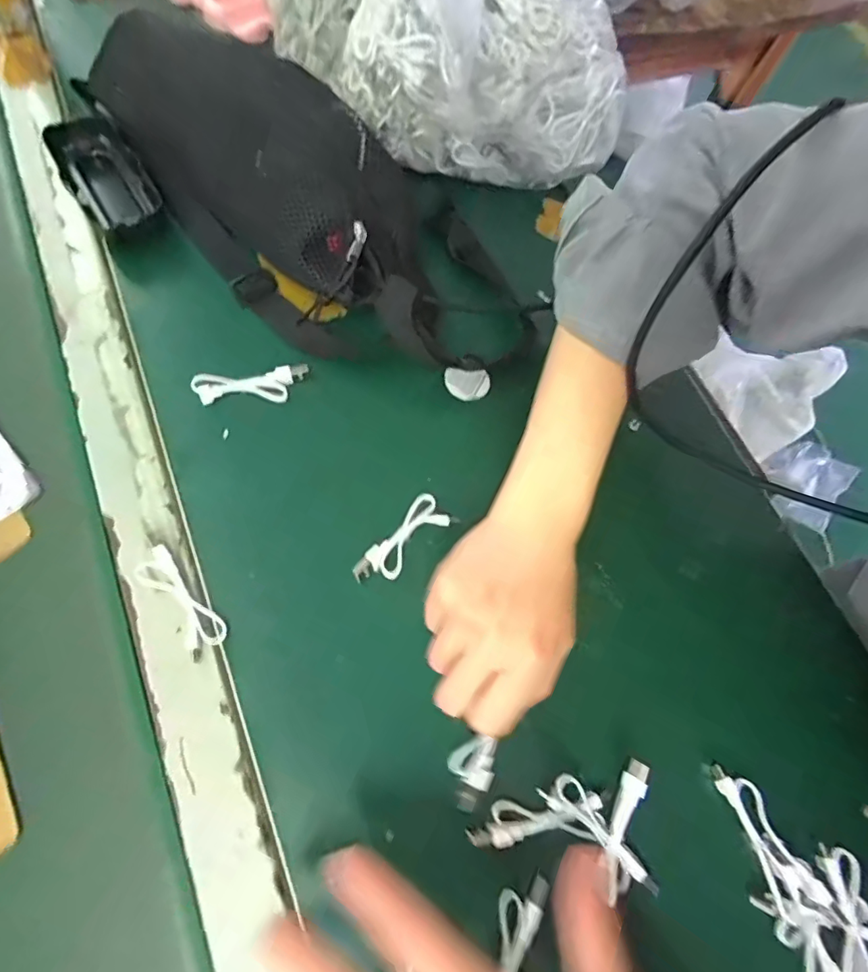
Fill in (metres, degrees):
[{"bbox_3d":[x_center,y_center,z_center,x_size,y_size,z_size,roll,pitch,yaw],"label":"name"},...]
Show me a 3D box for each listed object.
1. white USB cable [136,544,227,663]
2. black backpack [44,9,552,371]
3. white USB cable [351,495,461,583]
[{"bbox_3d":[-0.147,0.067,0.288,0.024,0.010,0.067,-34,83,-18],"label":"white USB cable"},{"bbox_3d":[-0.095,-0.205,0.366,0.369,0.096,0.157,31,64,-1],"label":"black backpack"},{"bbox_3d":[-0.020,0.035,0.317,0.029,0.006,0.073,41,68,19],"label":"white USB cable"}]

